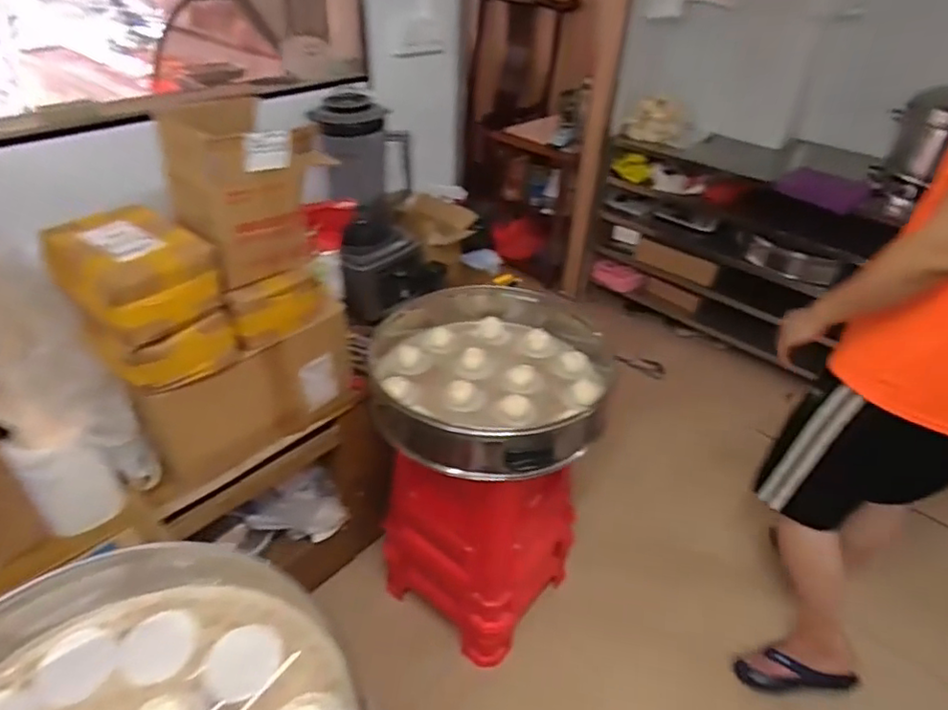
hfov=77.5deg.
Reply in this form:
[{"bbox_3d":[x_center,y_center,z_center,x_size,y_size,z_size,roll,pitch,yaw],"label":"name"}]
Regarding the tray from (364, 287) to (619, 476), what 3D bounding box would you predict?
[{"bbox_3d":[0.052,0.051,1.322,0.487,0.172,0.500,23,41,25],"label":"tray"}]

